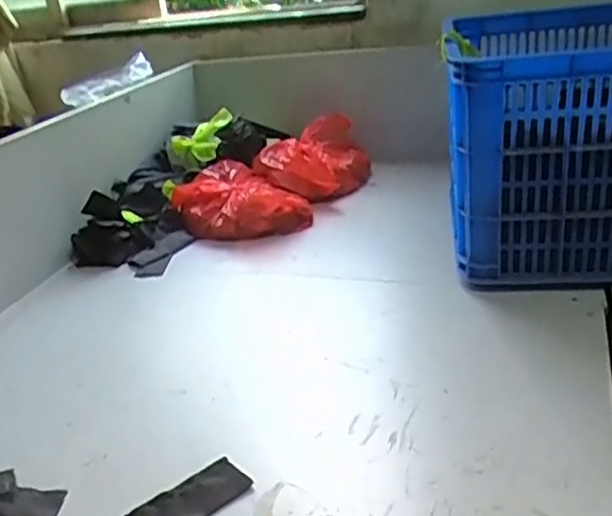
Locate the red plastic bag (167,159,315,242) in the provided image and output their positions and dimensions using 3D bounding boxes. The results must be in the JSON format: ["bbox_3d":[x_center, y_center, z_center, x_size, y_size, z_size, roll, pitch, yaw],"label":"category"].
[{"bbox_3d":[-0.123,-0.106,1.247,0.205,0.079,0.227,-20,29,-26],"label":"red plastic bag"}]

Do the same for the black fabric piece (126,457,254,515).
[{"bbox_3d":[-0.111,0.233,0.638,0.117,0.005,0.057,-24,31,-32],"label":"black fabric piece"}]

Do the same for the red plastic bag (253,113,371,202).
[{"bbox_3d":[0.016,-0.196,1.357,0.180,0.115,0.197,17,34,40],"label":"red plastic bag"}]

